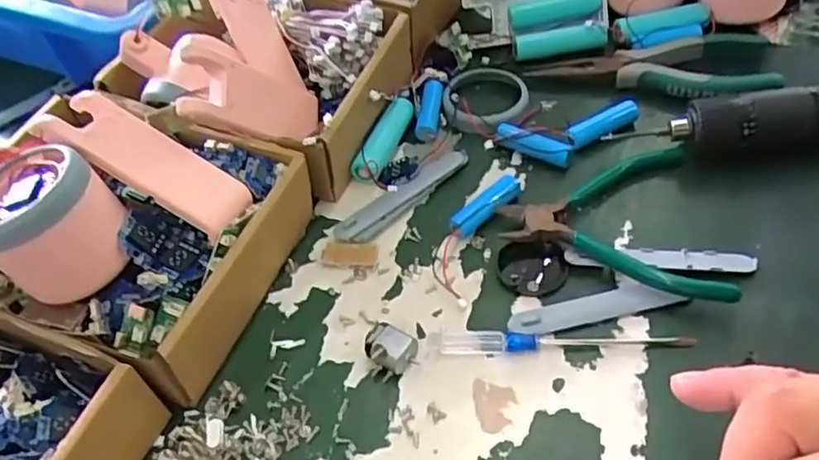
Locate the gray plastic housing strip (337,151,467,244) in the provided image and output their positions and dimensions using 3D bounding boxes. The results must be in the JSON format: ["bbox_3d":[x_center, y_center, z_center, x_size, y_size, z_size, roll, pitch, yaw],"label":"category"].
[{"bbox_3d":[-0.002,-0.021,0.391,0.099,0.011,0.016,-37,55,-23],"label":"gray plastic housing strip"}]

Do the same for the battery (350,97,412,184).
[{"bbox_3d":[-0.018,-0.059,0.419,0.021,0.024,0.069,14,52,18],"label":"battery"}]

